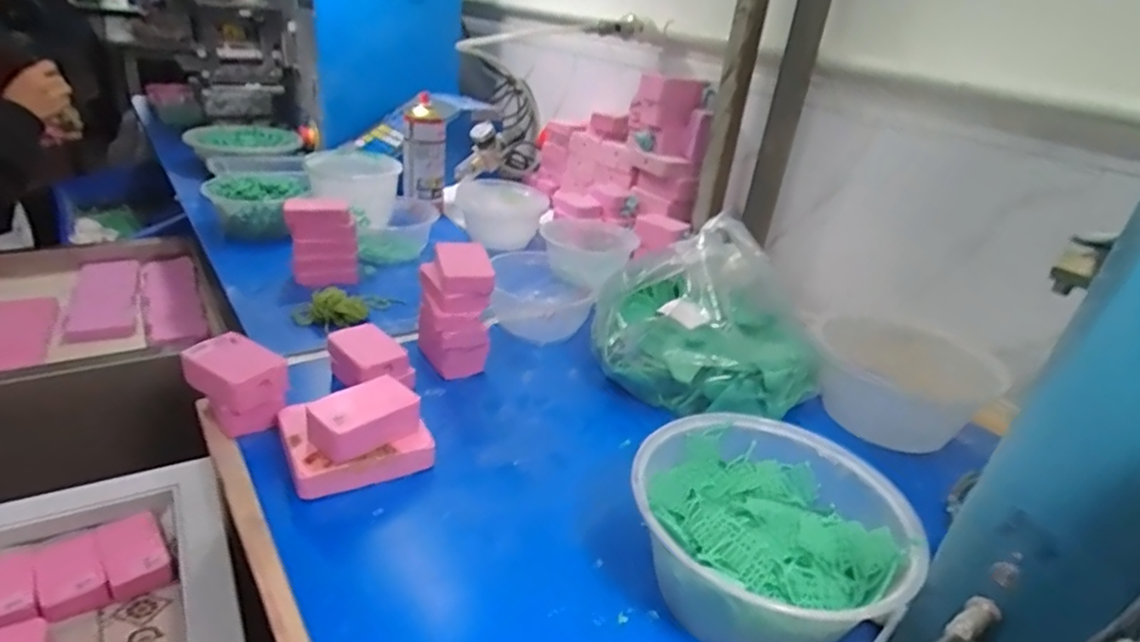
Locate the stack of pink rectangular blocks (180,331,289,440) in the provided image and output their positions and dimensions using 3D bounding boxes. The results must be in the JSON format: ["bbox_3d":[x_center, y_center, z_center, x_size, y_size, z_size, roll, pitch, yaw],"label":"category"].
[{"bbox_3d":[-0.264,0.053,0.494,0.073,0.060,0.048,18,29,21],"label":"stack of pink rectangular blocks"}]

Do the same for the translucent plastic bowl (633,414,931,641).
[{"bbox_3d":[0.121,0.140,0.398,0.169,0.075,0.161,6,27,-3],"label":"translucent plastic bowl"}]

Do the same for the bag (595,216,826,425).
[{"bbox_3d":[0.131,-0.004,0.585,0.214,0.158,0.128,10,27,6],"label":"bag"}]

